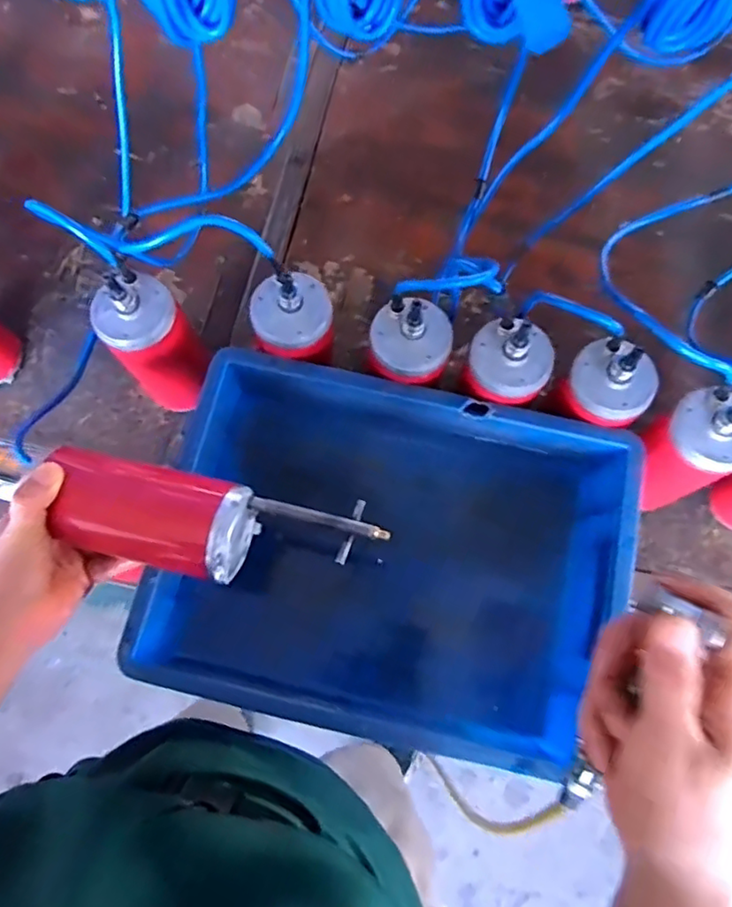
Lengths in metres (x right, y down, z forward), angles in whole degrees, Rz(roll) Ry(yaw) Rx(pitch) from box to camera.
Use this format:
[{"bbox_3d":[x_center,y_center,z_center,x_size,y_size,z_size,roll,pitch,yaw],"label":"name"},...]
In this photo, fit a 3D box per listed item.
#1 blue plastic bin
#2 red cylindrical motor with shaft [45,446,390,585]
[{"bbox_3d":[0.024,0.099,0.597,0.393,0.189,0.284,13,74,4],"label":"blue plastic bin"},{"bbox_3d":[-0.114,0.057,0.466,0.244,0.084,0.081,6,74,8],"label":"red cylindrical motor with shaft"}]

